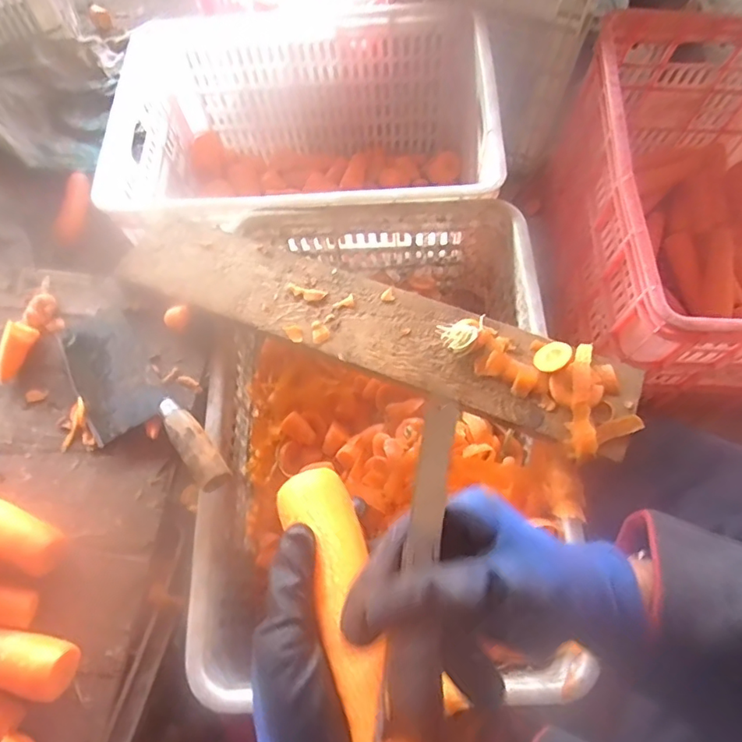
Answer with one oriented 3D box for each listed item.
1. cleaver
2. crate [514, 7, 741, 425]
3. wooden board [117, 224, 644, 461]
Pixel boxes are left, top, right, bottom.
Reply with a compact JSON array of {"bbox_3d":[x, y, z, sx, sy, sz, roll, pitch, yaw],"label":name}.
[{"bbox_3d":[-0.238,0.034,0.528,0.083,0.032,0.245,-37,71,-14],"label":"cleaver"},{"bbox_3d":[0.485,-0.216,0.793,0.380,0.311,0.524,-4,67,-1],"label":"crate"},{"bbox_3d":[-0.003,-0.053,0.563,0.554,0.037,0.114,21,69,10],"label":"wooden board"}]

